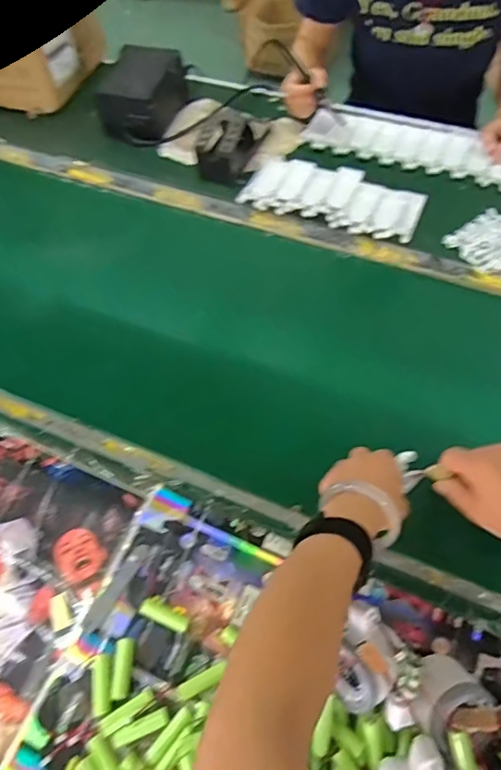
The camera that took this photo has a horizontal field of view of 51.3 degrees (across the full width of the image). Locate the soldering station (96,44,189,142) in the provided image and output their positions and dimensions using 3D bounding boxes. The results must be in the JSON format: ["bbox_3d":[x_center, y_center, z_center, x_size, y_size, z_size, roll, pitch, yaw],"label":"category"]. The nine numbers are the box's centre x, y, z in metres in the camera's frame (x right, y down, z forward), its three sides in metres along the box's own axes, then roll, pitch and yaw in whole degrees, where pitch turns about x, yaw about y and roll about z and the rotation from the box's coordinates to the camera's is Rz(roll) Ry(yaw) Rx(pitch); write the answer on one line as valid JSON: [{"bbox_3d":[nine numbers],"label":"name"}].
[{"bbox_3d":[-0.198,-0.537,0.962,0.123,0.098,0.167,13,60,10],"label":"soldering station"}]

